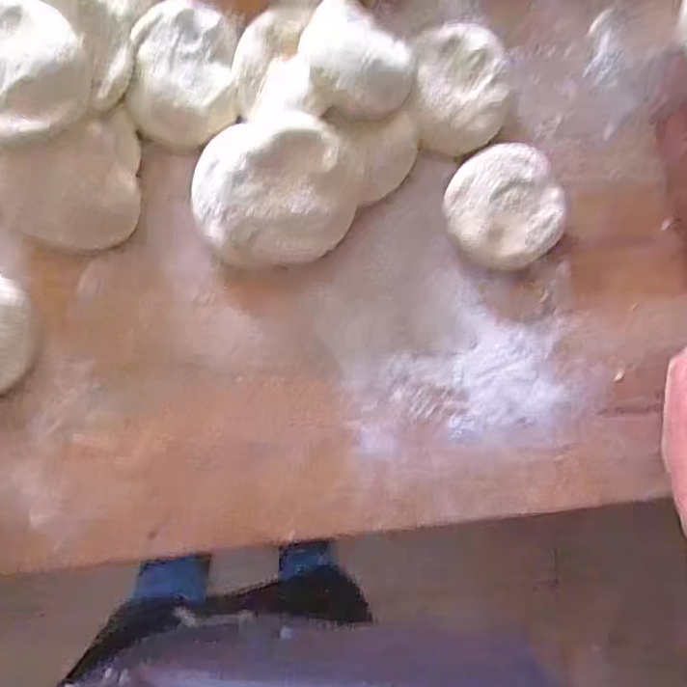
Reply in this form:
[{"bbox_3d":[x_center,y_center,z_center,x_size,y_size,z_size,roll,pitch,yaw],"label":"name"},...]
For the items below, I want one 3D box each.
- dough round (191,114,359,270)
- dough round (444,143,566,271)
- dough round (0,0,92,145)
[{"bbox_3d":[-0.050,-0.113,0.461,0.124,0.048,0.106,-12,89,-7],"label":"dough round"},{"bbox_3d":[0.131,-0.111,0.500,0.093,0.017,0.096,0,91,-9],"label":"dough round"},{"bbox_3d":[-0.222,-0.182,0.416,0.094,0.043,0.095,0,88,-7],"label":"dough round"}]

